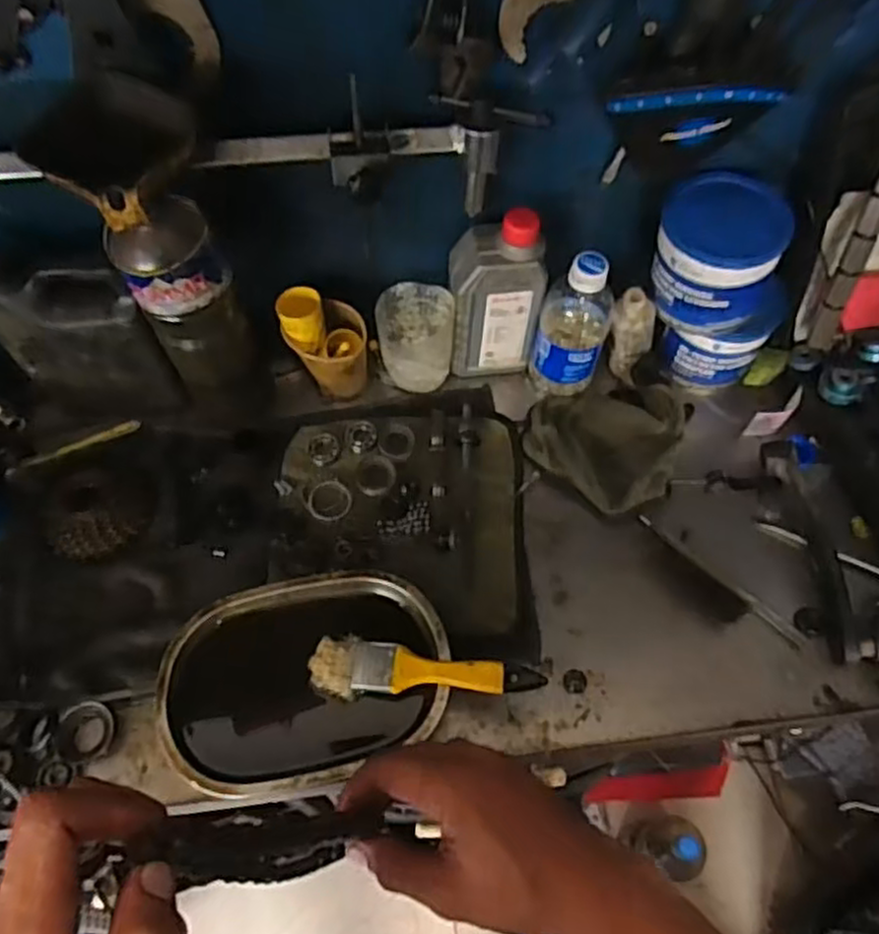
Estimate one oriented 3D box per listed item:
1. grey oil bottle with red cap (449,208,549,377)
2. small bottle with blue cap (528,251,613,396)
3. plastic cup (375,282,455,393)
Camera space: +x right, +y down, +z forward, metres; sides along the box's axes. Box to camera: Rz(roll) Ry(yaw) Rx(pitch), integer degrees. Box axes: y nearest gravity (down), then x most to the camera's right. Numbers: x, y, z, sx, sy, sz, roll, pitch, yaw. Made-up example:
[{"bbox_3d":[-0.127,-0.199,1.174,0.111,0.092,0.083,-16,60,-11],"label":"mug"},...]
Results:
[{"bbox_3d":[0.051,-0.156,0.675,0.079,0.171,0.050,-3,59,-2],"label":"grey oil bottle with red cap"},{"bbox_3d":[0.123,-0.125,0.680,0.068,0.167,0.054,13,60,8],"label":"small bottle with blue cap"},{"bbox_3d":[-0.022,-0.119,0.702,0.069,0.089,0.063,-1,59,0],"label":"plastic cup"}]

